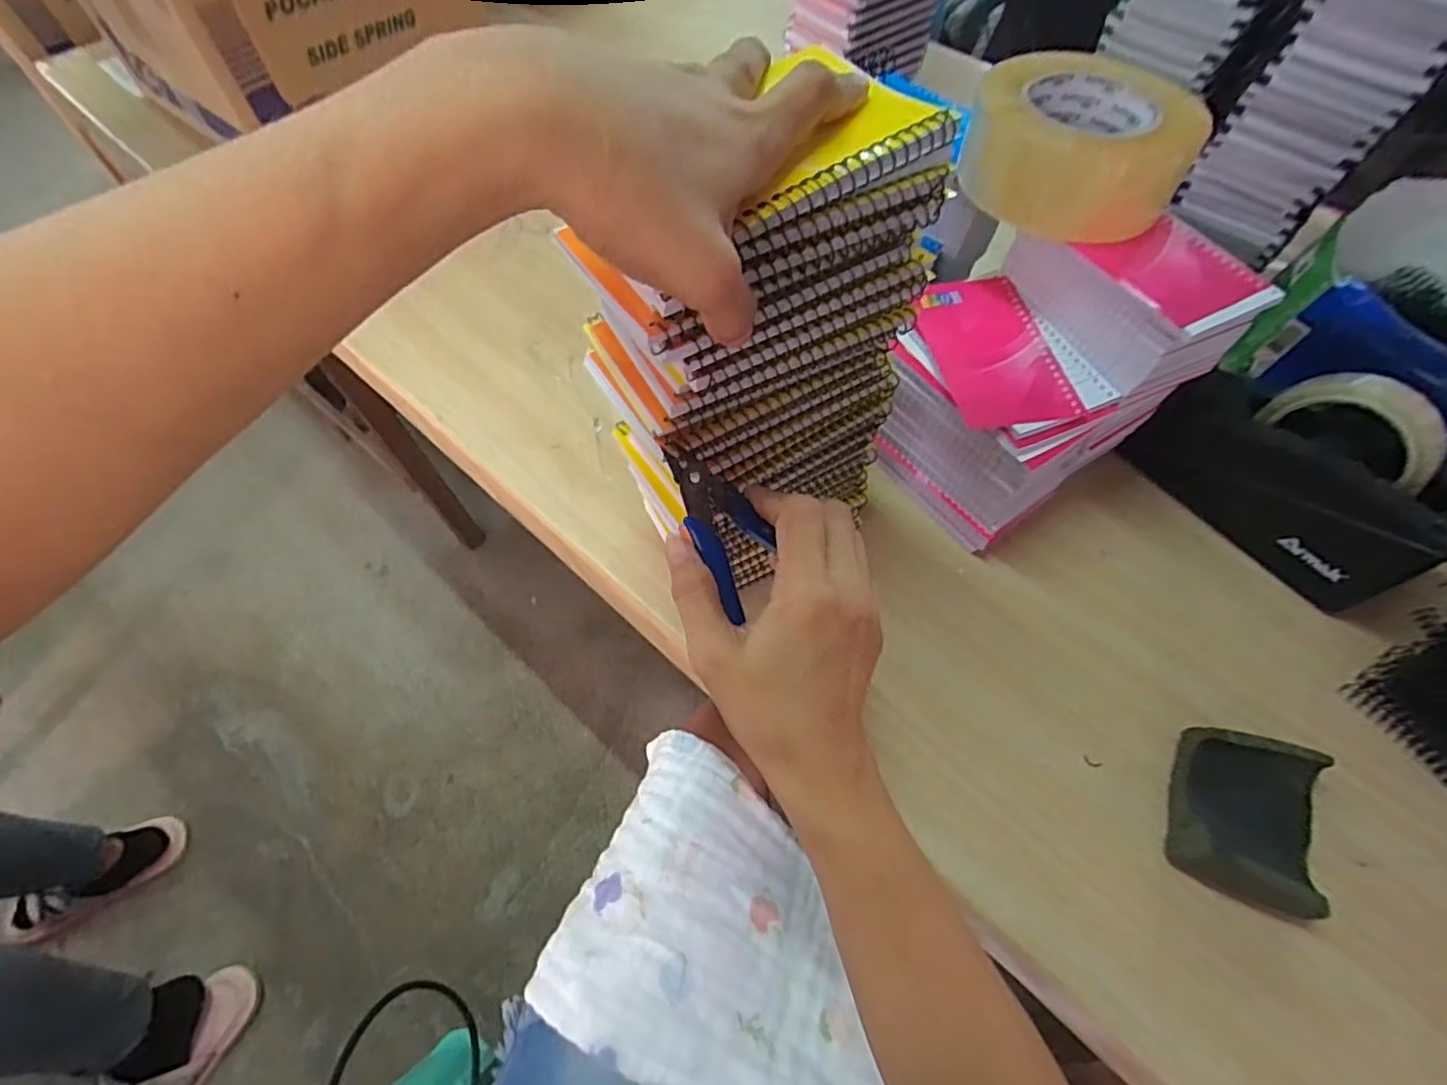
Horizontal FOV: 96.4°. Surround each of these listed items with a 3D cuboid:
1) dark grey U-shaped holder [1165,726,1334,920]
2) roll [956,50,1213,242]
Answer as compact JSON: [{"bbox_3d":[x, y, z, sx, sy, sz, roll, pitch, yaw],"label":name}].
[{"bbox_3d":[0.304,0.159,0.377,0.074,0.030,0.092,22,63,11],"label":"dark grey U-shaped holder"},{"bbox_3d":[0.216,-0.247,0.398,0.127,0.059,0.098,22,63,10],"label":"roll"}]

